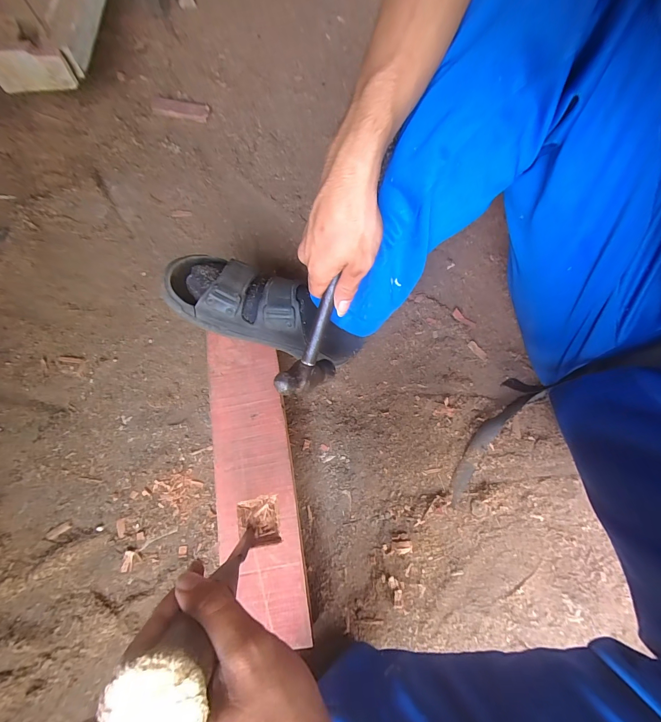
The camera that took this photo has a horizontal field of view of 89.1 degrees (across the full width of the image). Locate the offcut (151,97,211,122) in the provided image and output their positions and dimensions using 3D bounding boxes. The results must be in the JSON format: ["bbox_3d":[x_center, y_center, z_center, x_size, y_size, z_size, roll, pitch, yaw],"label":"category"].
[{"bbox_3d":[-0.298,-0.504,0.671,0.107,0.008,0.034,2,93,-13],"label":"offcut"}]

